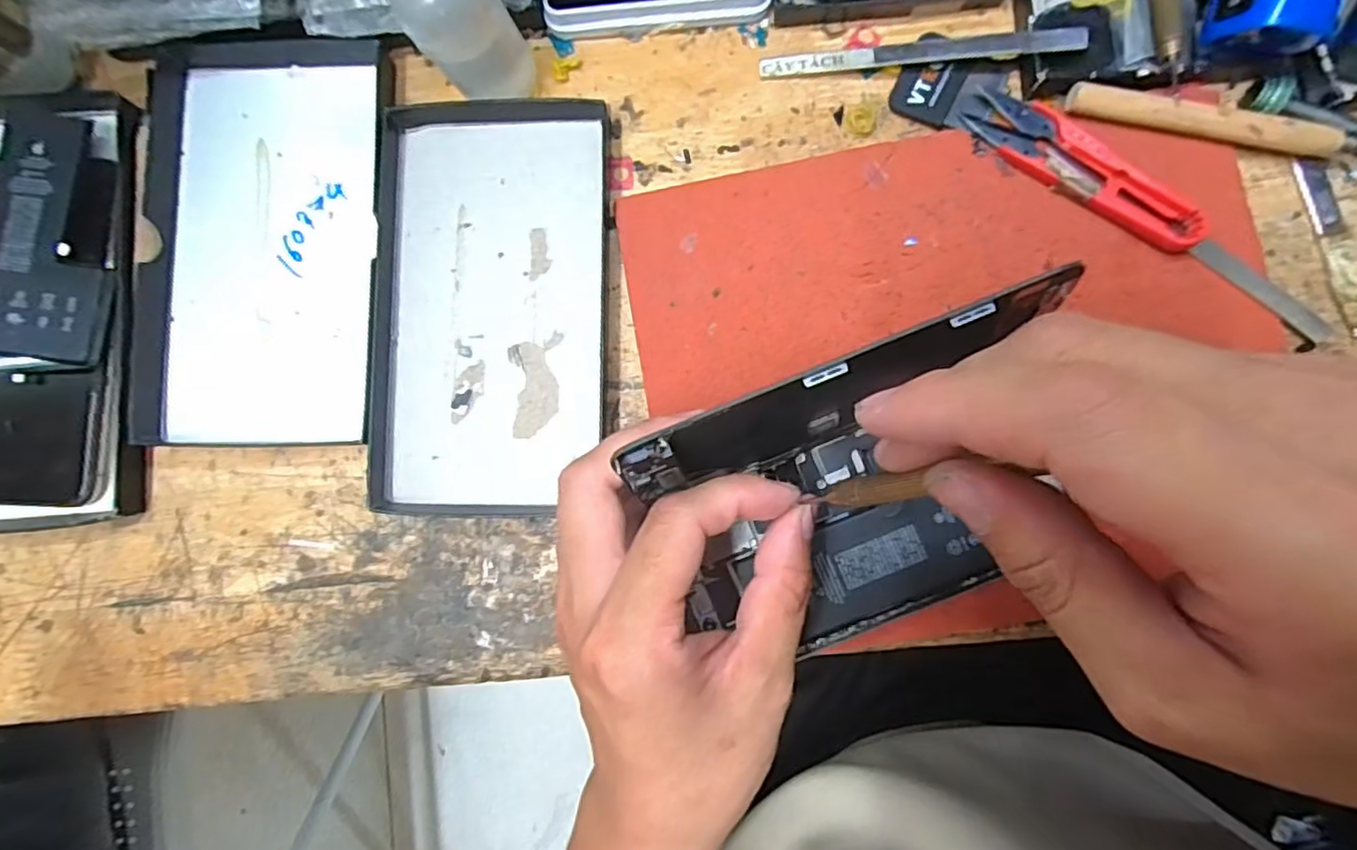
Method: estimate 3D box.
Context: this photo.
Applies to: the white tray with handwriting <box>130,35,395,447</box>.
[{"bbox_3d":[-0.180,-0.080,0.280,0.104,0.016,0.172,-1,86,4],"label":"white tray with handwriting"}]

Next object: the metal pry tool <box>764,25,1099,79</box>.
[{"bbox_3d":[0.100,-0.156,0.272,0.128,0.004,0.008,1,107,12],"label":"metal pry tool"}]

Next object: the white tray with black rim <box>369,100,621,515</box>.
[{"bbox_3d":[-0.077,-0.050,0.278,0.099,0.015,0.172,0,86,4],"label":"white tray with black rim"}]

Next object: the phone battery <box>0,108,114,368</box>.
[{"bbox_3d":[-0.267,-0.081,0.275,0.056,0.006,0.105,4,80,-6],"label":"phone battery"}]

